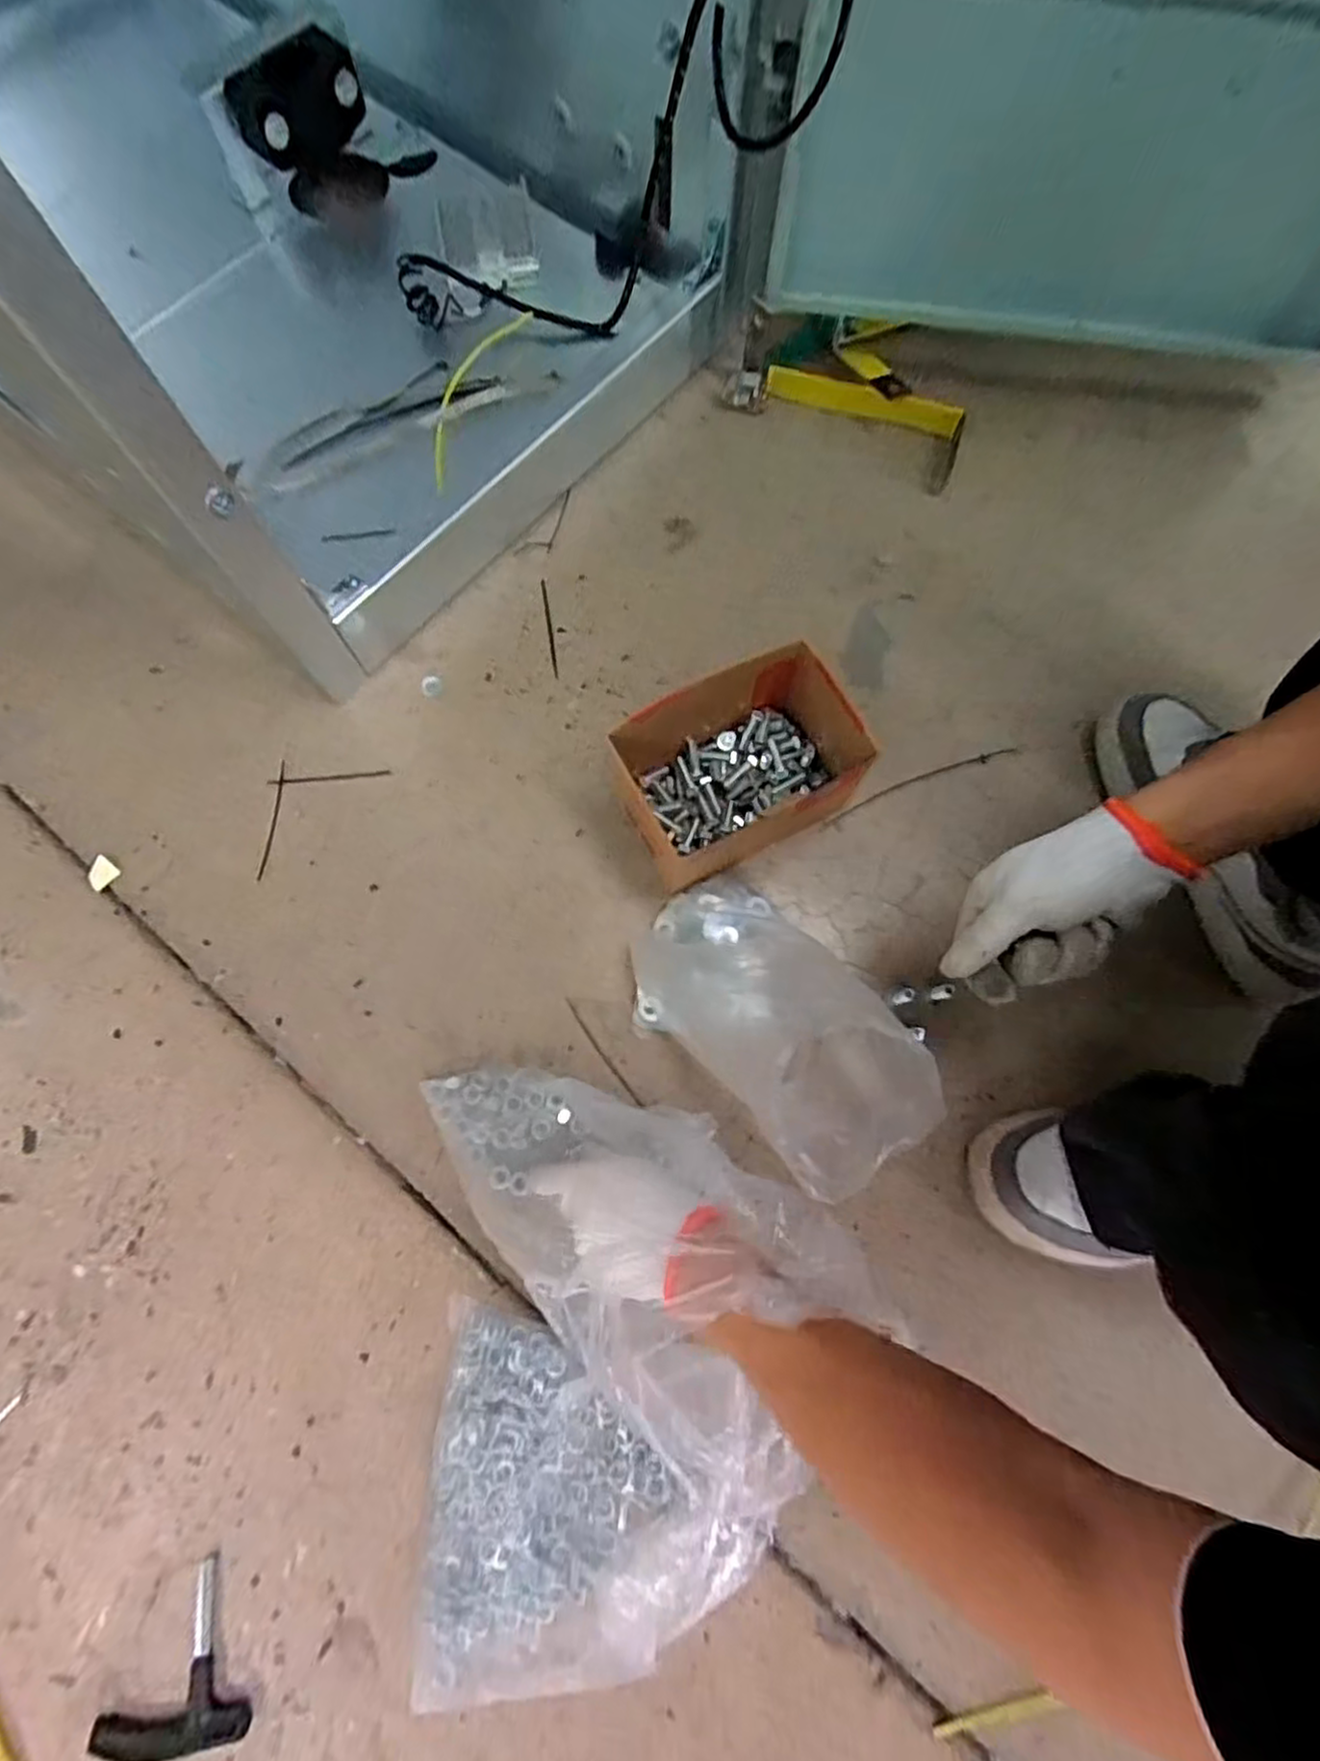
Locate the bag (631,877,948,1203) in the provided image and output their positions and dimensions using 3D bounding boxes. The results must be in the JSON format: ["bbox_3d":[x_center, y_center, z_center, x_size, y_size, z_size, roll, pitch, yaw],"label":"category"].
[{"bbox_3d":[0.088,0.103,0.553,0.141,0.109,0.238,-44,80,-11],"label":"bag"}]

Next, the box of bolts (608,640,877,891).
[{"bbox_3d":[0.060,-0.100,0.615,0.185,0.107,0.138,-27,77,-8],"label":"box of bolts"}]

